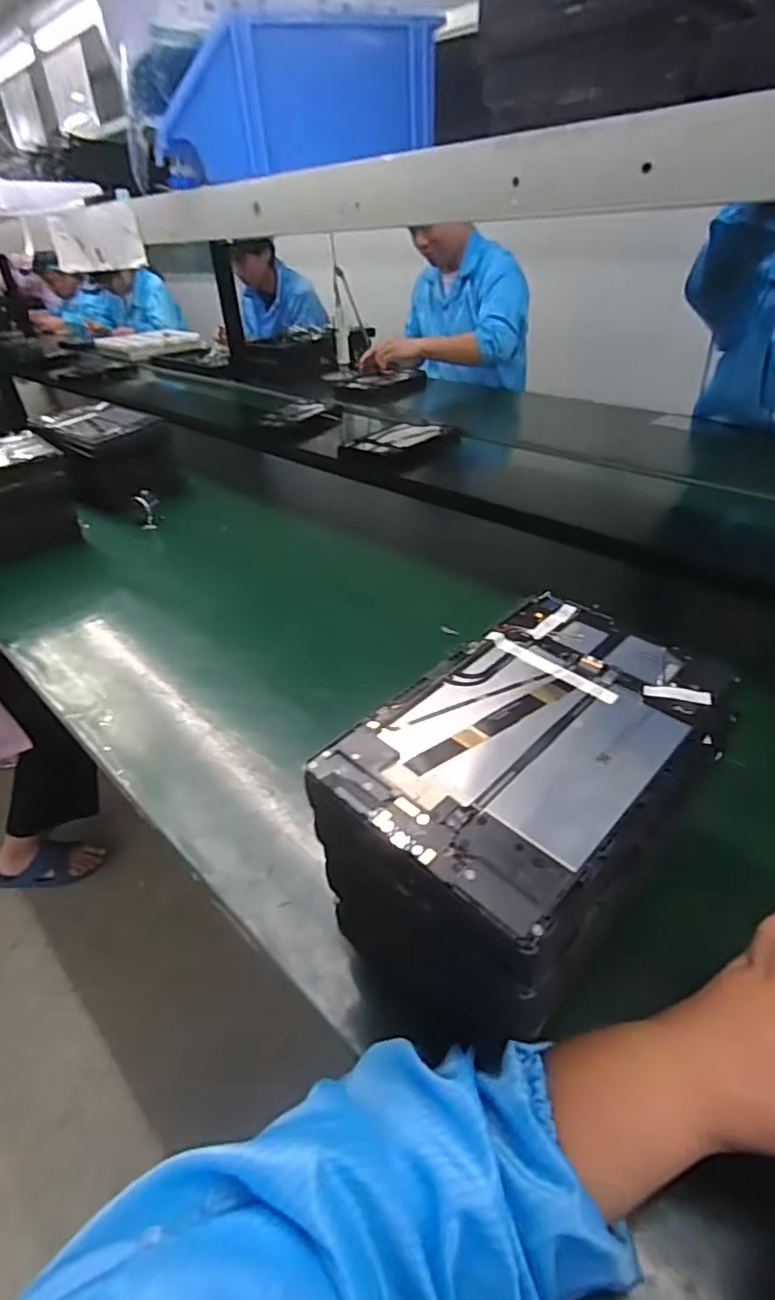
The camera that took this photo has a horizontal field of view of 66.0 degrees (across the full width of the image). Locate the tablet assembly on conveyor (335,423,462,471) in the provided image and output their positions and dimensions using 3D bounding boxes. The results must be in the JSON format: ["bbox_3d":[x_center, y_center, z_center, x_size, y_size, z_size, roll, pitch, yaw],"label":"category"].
[{"bbox_3d":[0.023,-0.463,1.329,0.161,0.042,0.252,26,46,35],"label":"tablet assembly on conveyor"}]

